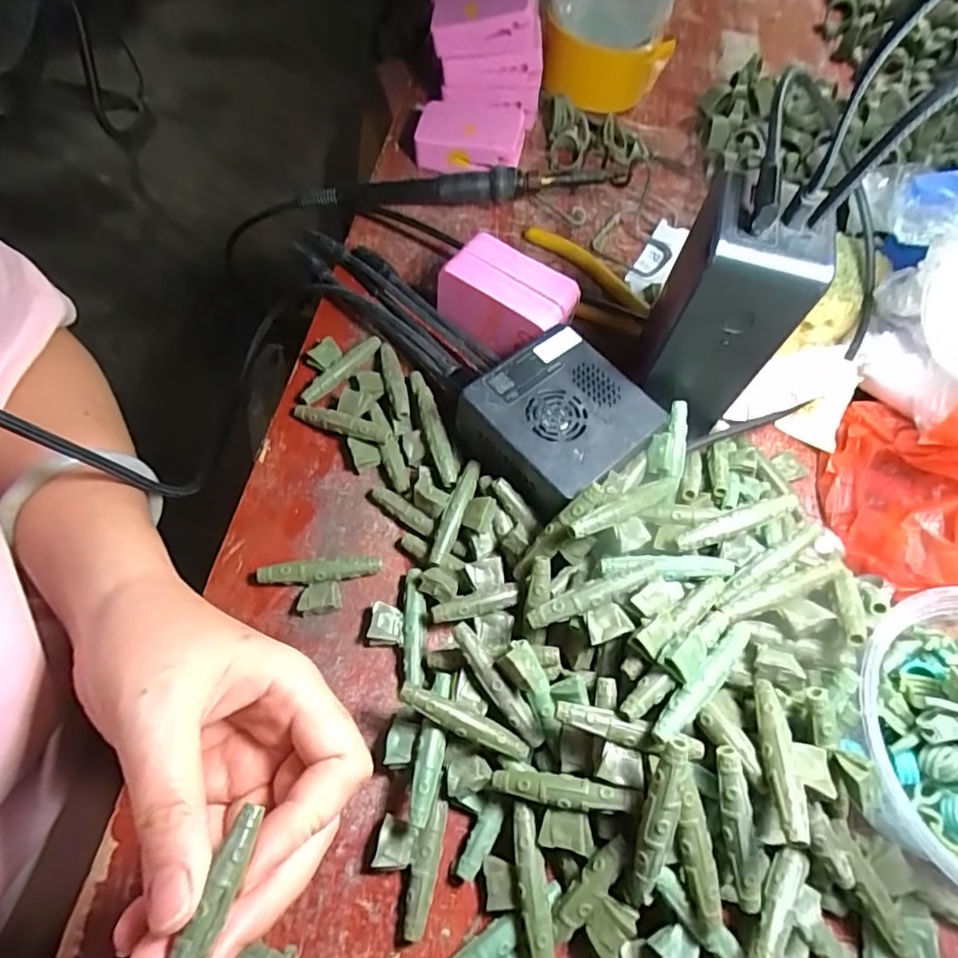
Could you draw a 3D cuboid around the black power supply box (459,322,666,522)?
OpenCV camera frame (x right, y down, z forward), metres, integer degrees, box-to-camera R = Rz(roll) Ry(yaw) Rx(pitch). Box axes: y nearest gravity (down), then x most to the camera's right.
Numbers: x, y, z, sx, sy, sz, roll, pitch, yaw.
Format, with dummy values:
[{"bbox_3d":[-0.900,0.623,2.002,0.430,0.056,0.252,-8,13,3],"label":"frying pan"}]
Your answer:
[{"bbox_3d":[0.039,-0.027,0.286,0.076,0.034,0.075,-38,72,-21],"label":"black power supply box"}]

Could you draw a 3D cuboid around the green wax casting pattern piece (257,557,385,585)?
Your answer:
[{"bbox_3d":[-0.075,0.044,0.274,0.056,0.012,0.010,-3,63,-6],"label":"green wax casting pattern piece"}]

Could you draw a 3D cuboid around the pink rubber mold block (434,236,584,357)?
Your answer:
[{"bbox_3d":[0.015,-0.099,0.328,0.070,0.043,0.041,30,64,10],"label":"pink rubber mold block"}]

